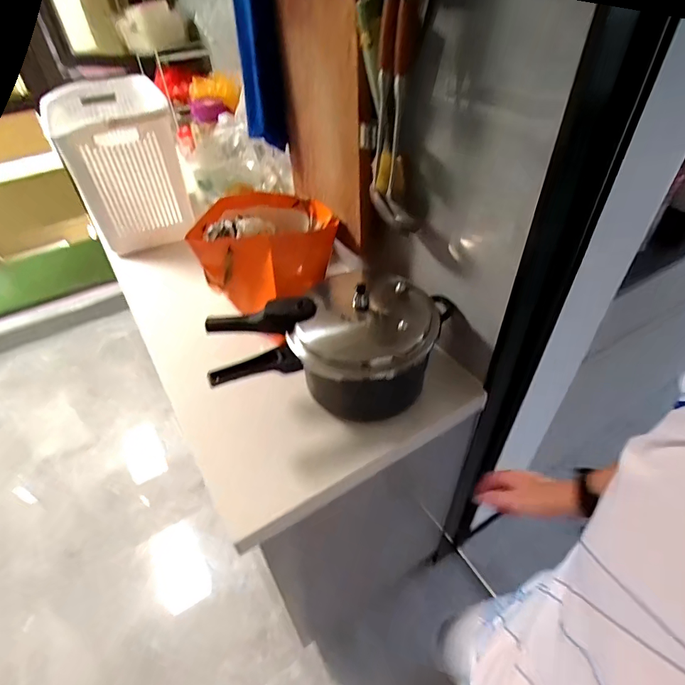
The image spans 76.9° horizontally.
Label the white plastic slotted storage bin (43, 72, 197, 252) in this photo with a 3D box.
[{"bbox_3d":[-0.637,-0.532,1.266,0.277,0.354,0.460,-21,44,-17],"label":"white plastic slotted storage bin"}]

